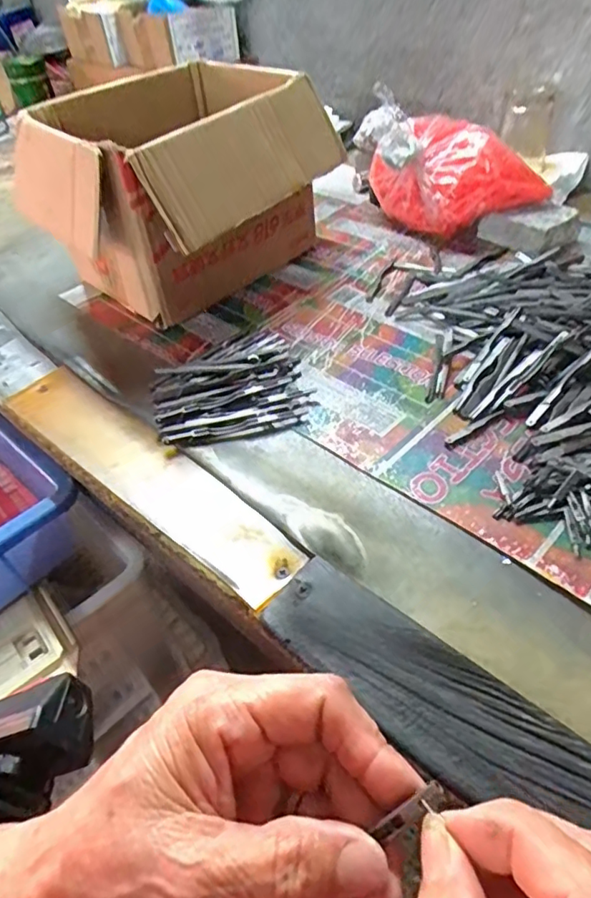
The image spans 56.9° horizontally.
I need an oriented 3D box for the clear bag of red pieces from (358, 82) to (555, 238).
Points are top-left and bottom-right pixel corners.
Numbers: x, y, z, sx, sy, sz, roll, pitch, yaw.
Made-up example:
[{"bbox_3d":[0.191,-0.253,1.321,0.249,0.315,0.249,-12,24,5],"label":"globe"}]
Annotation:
[{"bbox_3d":[0.152,-0.279,0.545,0.106,0.114,0.161,-34,51,-23],"label":"clear bag of red pieces"}]

